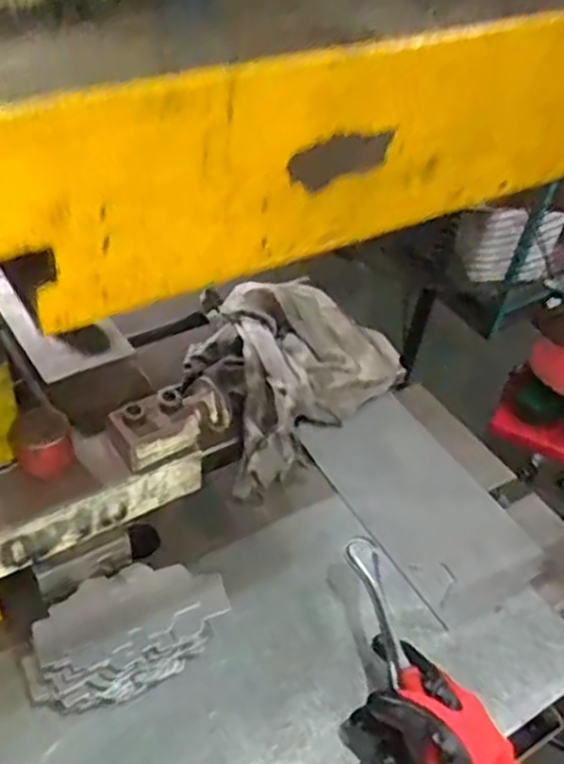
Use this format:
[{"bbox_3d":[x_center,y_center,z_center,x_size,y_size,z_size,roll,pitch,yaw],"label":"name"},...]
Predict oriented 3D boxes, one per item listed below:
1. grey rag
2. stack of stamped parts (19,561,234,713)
[{"bbox_3d":[-0.008,-0.015,0.805,0.182,0.075,0.252,34,50,27],"label":"grey rag"},{"bbox_3d":[-0.121,0.197,0.592,0.150,0.053,0.080,-25,51,-29],"label":"stack of stamped parts"}]

